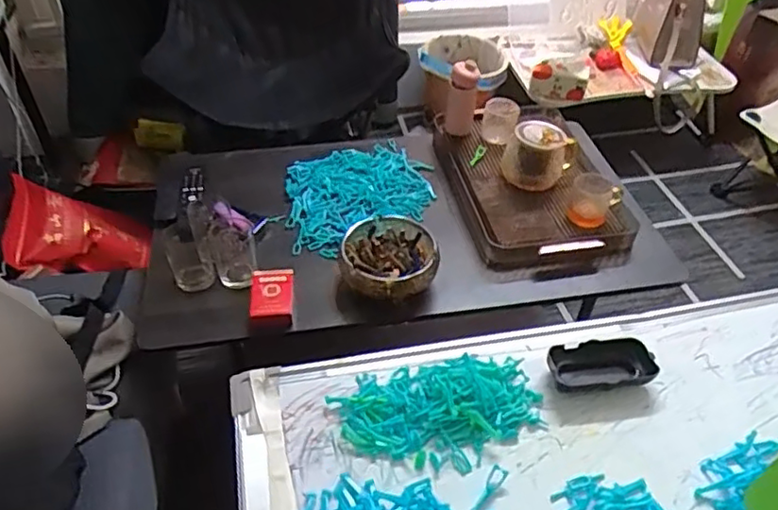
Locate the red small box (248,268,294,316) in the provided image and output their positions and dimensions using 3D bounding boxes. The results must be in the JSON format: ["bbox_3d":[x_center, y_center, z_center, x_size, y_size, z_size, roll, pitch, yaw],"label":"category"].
[{"bbox_3d":[-0.164,0.055,0.882,0.058,0.028,0.092,-4,43,-4],"label":"red small box"}]

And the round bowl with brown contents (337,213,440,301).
[{"bbox_3d":[-0.001,0.010,0.901,0.133,0.065,0.138,0,43,0],"label":"round bowl with brown contents"}]

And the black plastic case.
[{"bbox_3d":[0.217,0.114,0.649,0.107,0.028,0.045,-2,42,-7],"label":"black plastic case"}]

